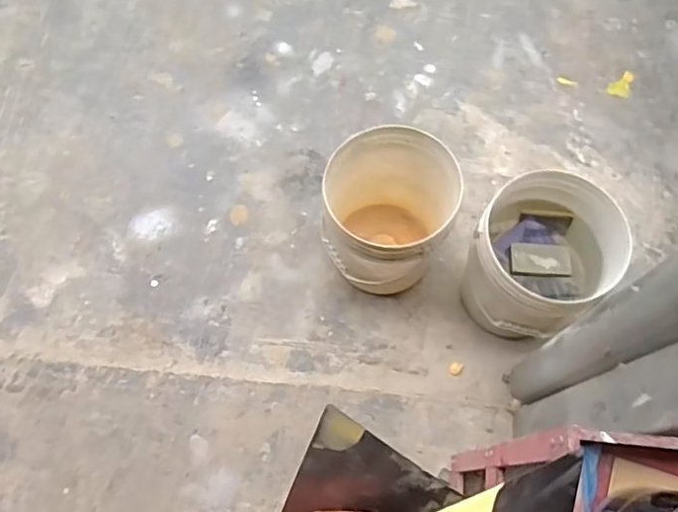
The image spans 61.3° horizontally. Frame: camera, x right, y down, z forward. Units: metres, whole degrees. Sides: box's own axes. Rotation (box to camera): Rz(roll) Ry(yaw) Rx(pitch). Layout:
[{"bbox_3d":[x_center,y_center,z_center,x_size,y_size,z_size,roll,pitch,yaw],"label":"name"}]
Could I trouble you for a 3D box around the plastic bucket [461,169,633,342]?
[{"bbox_3d":[0.431,0.022,1.312,0.271,0.399,0.279,0,69,0],"label":"plastic bucket"}]

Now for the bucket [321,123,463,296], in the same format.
[{"bbox_3d":[0.110,-0.090,1.390,0.281,0.345,0.303,0,73,0],"label":"bucket"}]

